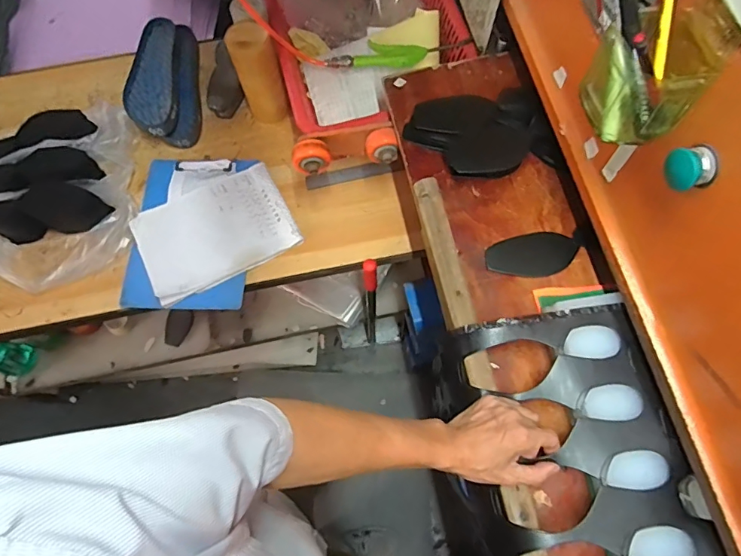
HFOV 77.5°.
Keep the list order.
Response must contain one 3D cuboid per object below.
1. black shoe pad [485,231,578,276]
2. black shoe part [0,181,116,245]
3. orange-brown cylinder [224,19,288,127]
[{"bbox_3d":[0.230,-0.034,0.662,0.129,0.006,0.060,-6,80,1],"label":"black shoe pad"},{"bbox_3d":[-0.610,-0.126,0.889,0.219,0.074,0.089,-5,72,-2],"label":"black shoe part"},{"bbox_3d":[-0.214,-0.387,0.892,0.081,0.201,0.075,-18,73,-6],"label":"orange-brown cylinder"}]

